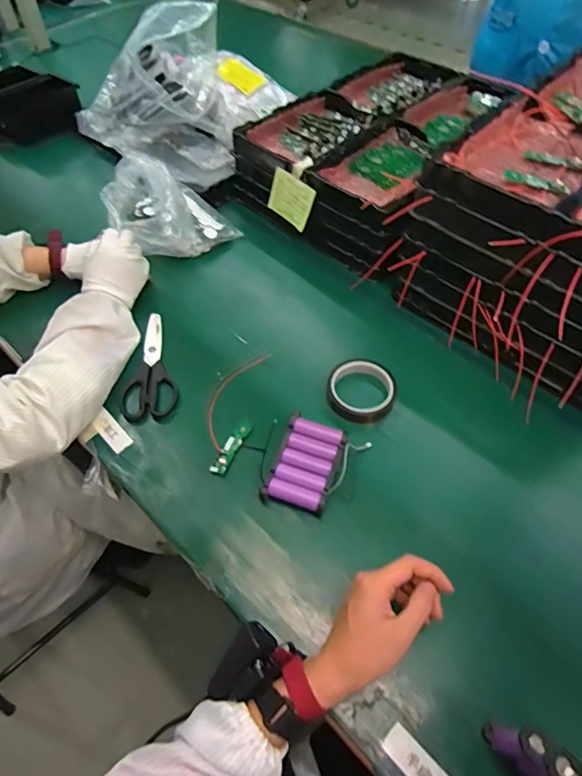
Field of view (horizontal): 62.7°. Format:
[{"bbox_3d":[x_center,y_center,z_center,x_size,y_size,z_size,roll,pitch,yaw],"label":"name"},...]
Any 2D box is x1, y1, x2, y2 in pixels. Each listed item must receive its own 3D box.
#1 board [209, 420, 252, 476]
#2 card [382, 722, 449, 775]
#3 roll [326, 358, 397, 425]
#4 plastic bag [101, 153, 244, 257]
[{"bbox_3d":[-0.075,0.075,0.606,0.018,0.009,0.083,21,57,15],"label":"board"},{"bbox_3d":[0.119,0.341,0.421,0.028,0.004,0.081,-39,62,-24],"label":"card"},{"bbox_3d":[0.096,0.005,0.654,0.090,0.035,0.088,0,54,0],"label":"roll"},{"bbox_3d":[-0.217,-0.314,0.823,0.165,0.105,0.187,-35,61,-22],"label":"plastic bag"}]

